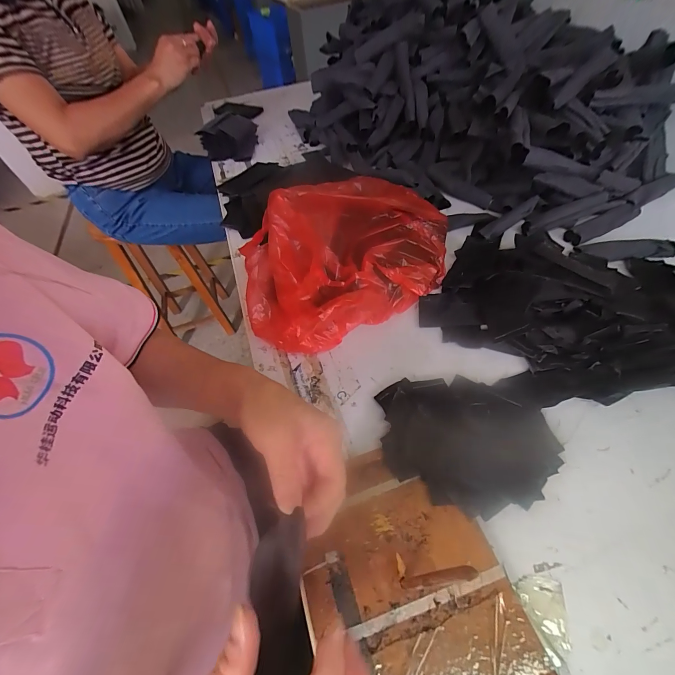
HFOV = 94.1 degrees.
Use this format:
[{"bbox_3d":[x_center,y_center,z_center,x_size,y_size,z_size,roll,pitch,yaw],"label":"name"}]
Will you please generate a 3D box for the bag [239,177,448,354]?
[{"bbox_3d":[0.032,-0.131,0.471,0.372,0.152,0.173,-31,57,-16],"label":"bag"}]

